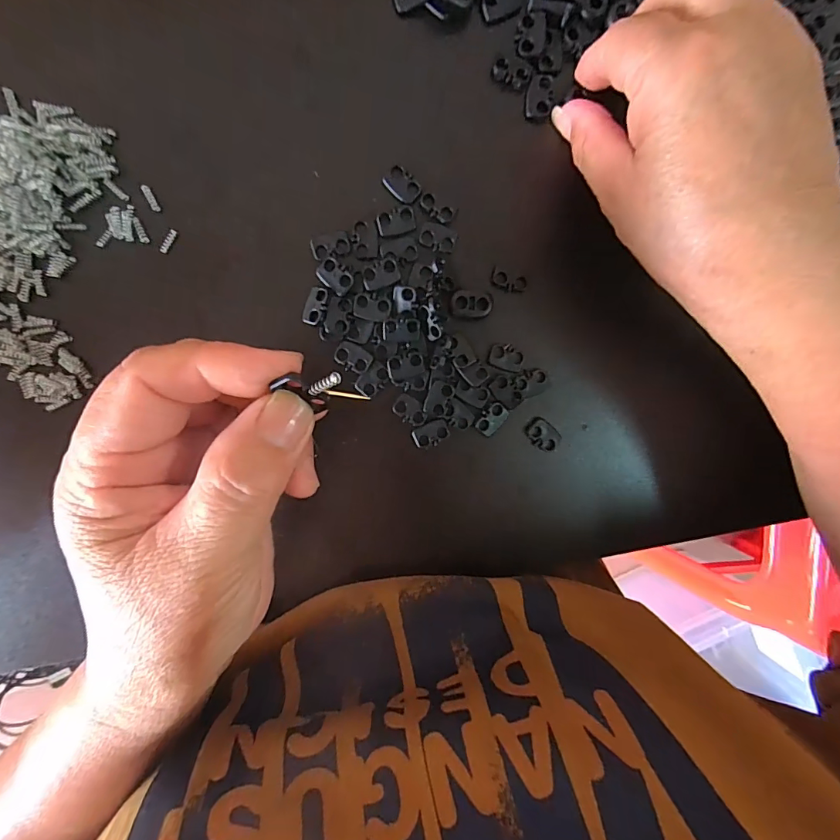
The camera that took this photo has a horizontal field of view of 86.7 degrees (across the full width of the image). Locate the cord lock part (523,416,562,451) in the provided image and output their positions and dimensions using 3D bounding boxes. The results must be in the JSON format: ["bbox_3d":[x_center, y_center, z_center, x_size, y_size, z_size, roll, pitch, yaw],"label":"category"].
[{"bbox_3d":[0.063,0.007,0.229,0.018,0.004,0.013,41,94,-8],"label":"cord lock part"}]

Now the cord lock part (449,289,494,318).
[{"bbox_3d":[0.025,-0.056,0.215,0.020,0.004,0.012,4,98,-5],"label":"cord lock part"}]

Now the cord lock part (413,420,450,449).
[{"bbox_3d":[0.006,0.007,0.226,0.018,0.004,0.012,-17,99,-1],"label":"cord lock part"}]

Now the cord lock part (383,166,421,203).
[{"bbox_3d":[-0.008,-0.110,0.209,0.017,0.004,0.012,42,93,-8],"label":"cord lock part"}]

